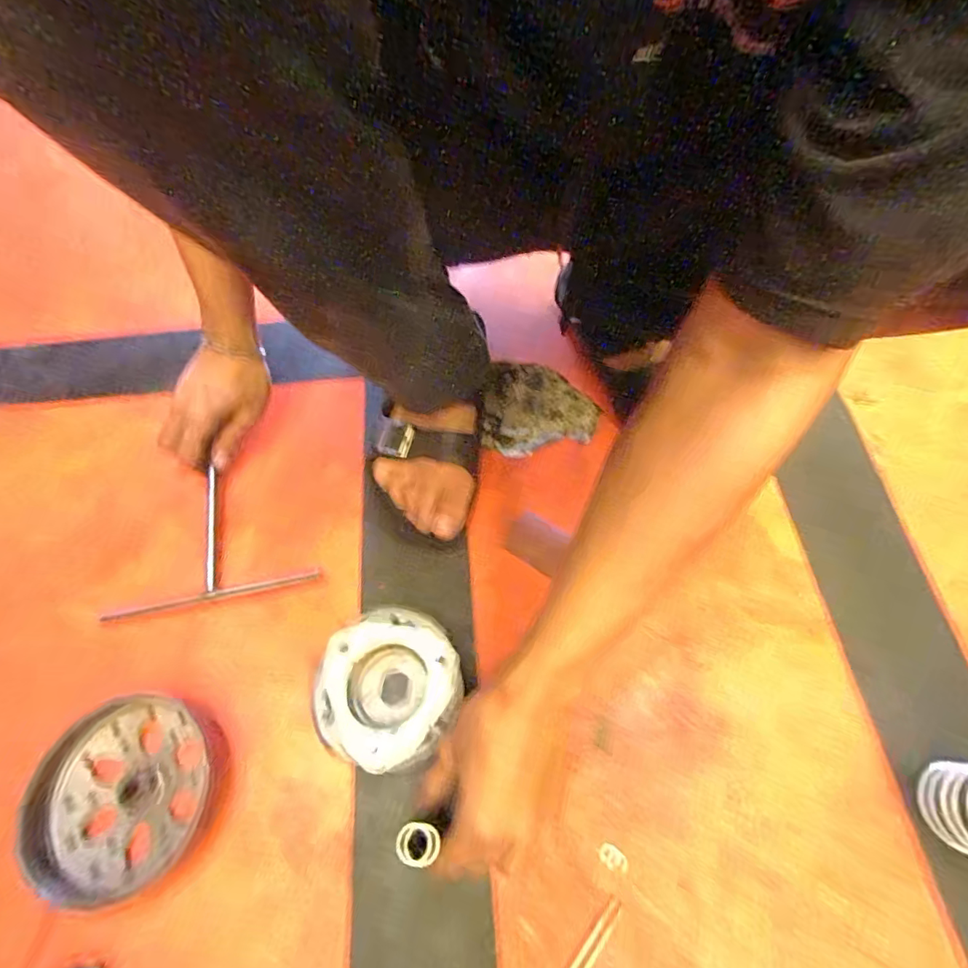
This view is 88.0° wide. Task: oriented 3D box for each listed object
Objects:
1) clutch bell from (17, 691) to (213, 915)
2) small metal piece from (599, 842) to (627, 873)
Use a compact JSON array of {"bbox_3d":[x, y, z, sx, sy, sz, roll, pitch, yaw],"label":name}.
[{"bbox_3d":[-0.268,0.231,0.374,0.125,0.038,0.134,-1,63,2],"label":"clutch bell"},{"bbox_3d":[0.094,0.270,0.362,0.021,0.004,0.014,40,71,20],"label":"small metal piece"}]

